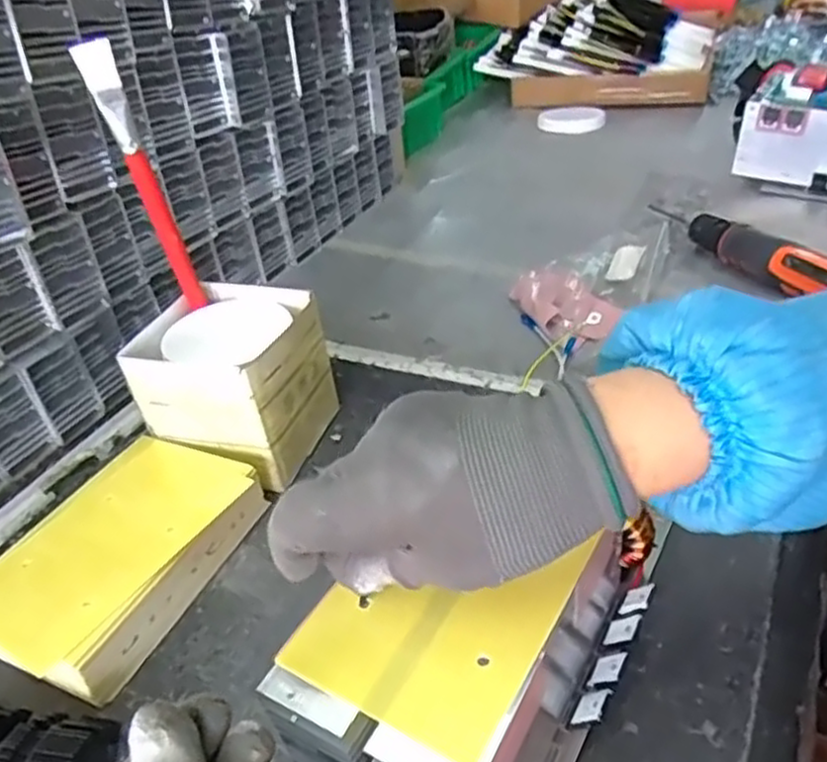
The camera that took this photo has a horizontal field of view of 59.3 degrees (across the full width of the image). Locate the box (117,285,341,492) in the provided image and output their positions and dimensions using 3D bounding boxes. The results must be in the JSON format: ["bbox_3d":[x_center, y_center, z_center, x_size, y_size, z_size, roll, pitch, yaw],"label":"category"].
[{"bbox_3d":[-0.133,0.004,0.554,0.111,0.112,0.118,6,37,19],"label":"box"}]

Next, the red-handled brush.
[{"bbox_3d":[-0.186,-0.136,0.505,0.029,0.185,0.013,-5,36,3],"label":"red-handled brush"}]

